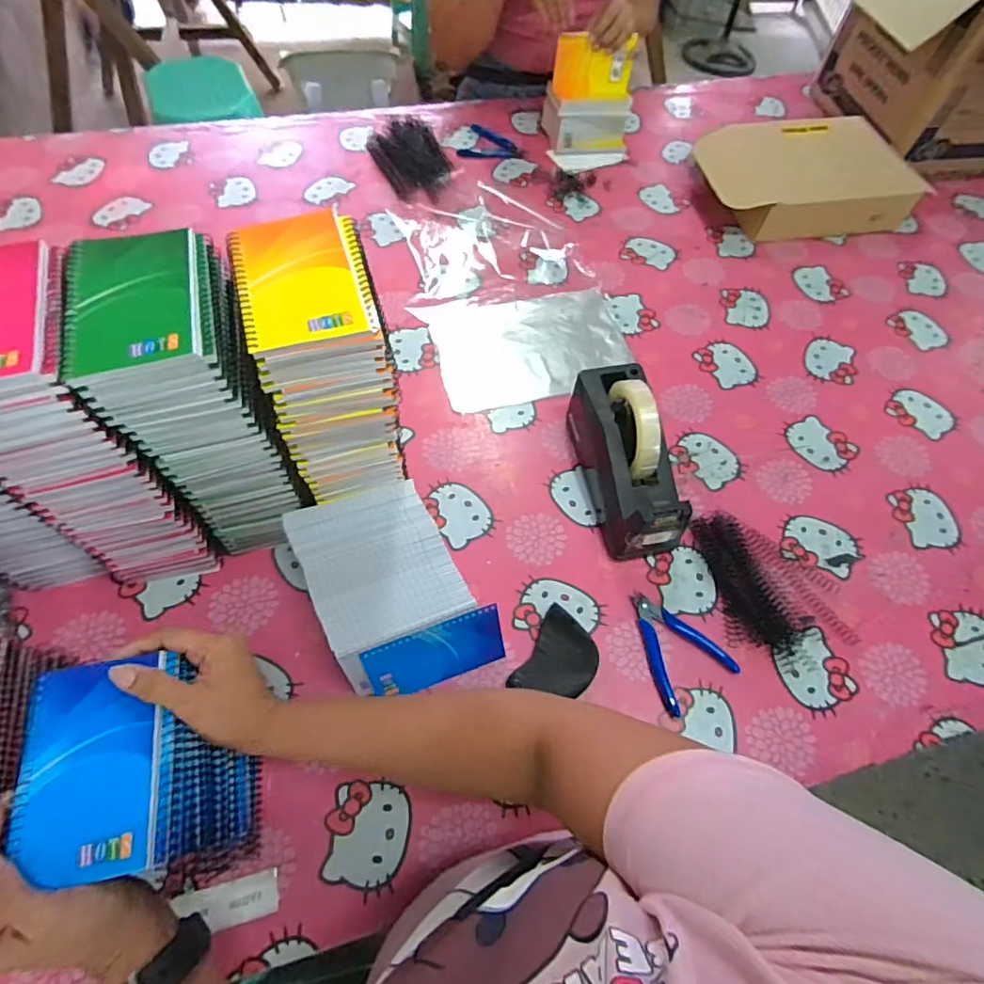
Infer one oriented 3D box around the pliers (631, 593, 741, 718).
[{"bbox_3d":[0.182,0.157,0.556,0.083,0.010,0.113,-31,67,-18],"label":"pliers"}]

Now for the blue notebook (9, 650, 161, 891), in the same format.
[{"bbox_3d":[-0.263,0.178,0.353,0.084,0.007,0.129,-9,62,-8],"label":"blue notebook"}]

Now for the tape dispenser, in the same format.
[{"bbox_3d":[0.149,-0.041,0.596,0.077,0.129,0.204,-11,62,-9],"label":"tape dispenser"}]

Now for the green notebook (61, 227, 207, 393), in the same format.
[{"bbox_3d":[-0.249,-0.133,0.375,0.084,0.014,0.125,-14,63,-11],"label":"green notebook"}]

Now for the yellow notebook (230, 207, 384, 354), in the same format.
[{"bbox_3d":[-0.141,-0.156,0.394,0.086,0.010,0.128,-16,63,-12],"label":"yellow notebook"}]

